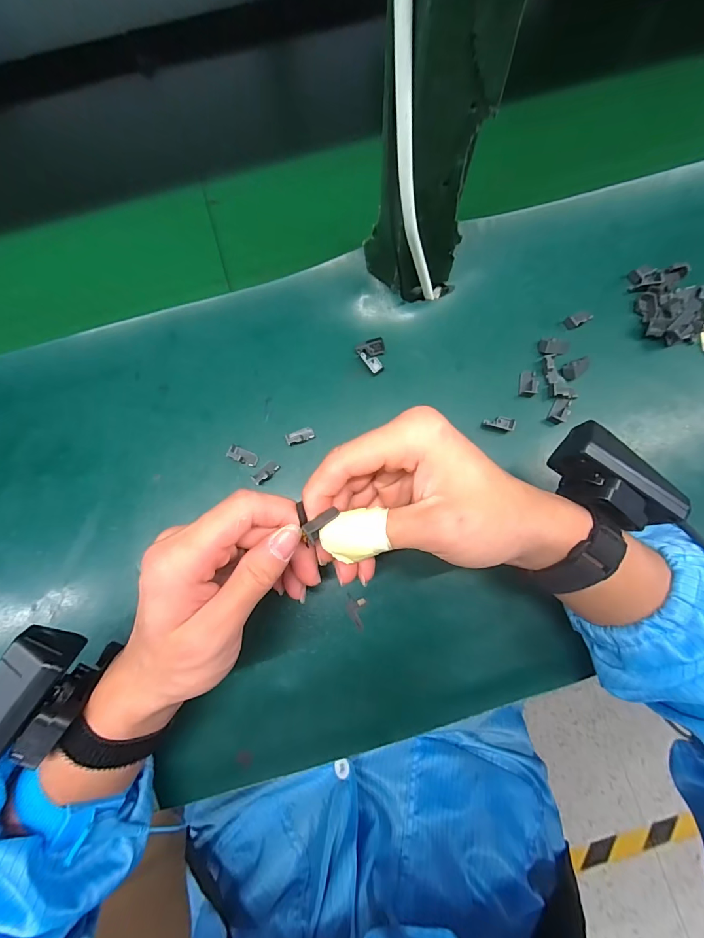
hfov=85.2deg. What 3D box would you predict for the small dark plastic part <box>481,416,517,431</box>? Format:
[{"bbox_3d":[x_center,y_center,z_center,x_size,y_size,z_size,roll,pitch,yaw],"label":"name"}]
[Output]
[{"bbox_3d":[0.113,-0.035,0.296,0.024,0.005,0.009,7,80,15],"label":"small dark plastic part"}]

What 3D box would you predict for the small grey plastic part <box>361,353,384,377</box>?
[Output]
[{"bbox_3d":[0.016,-0.085,0.303,0.011,0.004,0.022,-34,81,-4],"label":"small grey plastic part"}]

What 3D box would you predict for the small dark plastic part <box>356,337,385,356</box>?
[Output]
[{"bbox_3d":[0.015,-0.097,0.305,0.022,0.004,0.013,-11,80,-1],"label":"small dark plastic part"}]

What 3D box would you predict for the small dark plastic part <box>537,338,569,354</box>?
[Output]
[{"bbox_3d":[0.161,-0.096,0.303,0.023,0.006,0.014,0,80,1],"label":"small dark plastic part"}]

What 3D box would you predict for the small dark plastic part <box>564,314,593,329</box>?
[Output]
[{"bbox_3d":[0.182,-0.119,0.307,0.023,0.005,0.010,-22,81,-3],"label":"small dark plastic part"}]

